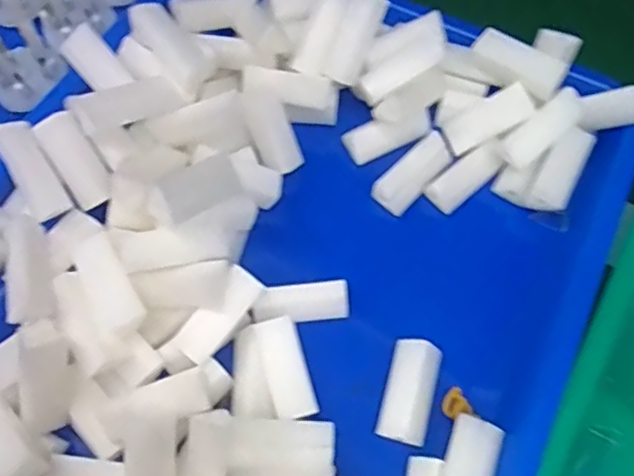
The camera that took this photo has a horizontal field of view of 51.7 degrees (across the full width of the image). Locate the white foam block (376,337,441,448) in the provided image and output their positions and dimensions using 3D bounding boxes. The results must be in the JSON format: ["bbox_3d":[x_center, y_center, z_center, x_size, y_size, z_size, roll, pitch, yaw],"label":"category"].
[{"bbox_3d":[0.043,0.070,0.300,0.022,0.009,0.045,16,68,6],"label":"white foam block"}]

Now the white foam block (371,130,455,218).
[{"bbox_3d":[0.051,-0.033,0.342,0.048,0.013,0.020,-42,74,-16],"label":"white foam block"}]

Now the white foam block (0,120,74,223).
[{"bbox_3d":[-0.134,-0.032,0.307,0.019,0.012,0.047,-29,107,-12],"label":"white foam block"}]

